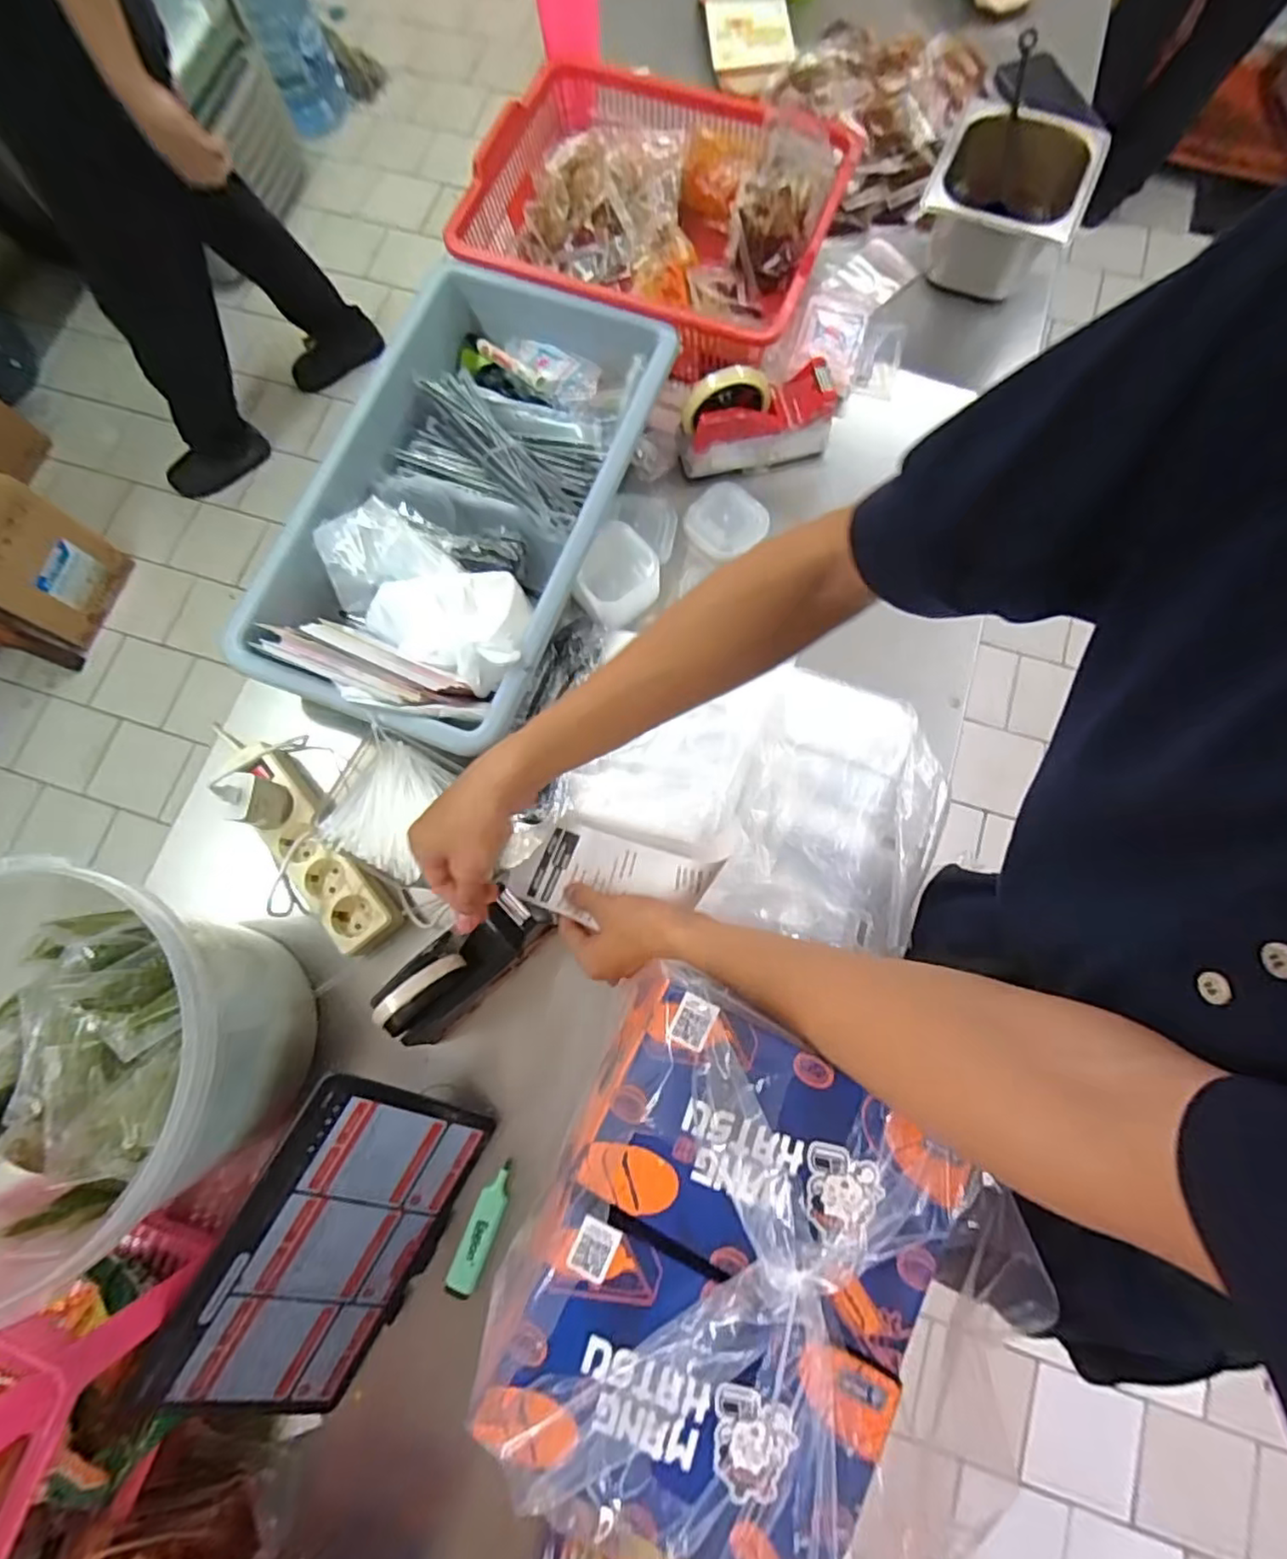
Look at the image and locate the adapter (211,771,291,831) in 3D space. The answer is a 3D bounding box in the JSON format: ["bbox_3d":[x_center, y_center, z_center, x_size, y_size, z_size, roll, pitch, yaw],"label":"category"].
[{"bbox_3d":[-0.349,0.020,0.582,0.031,0.071,0.040,3,77,2],"label":"adapter"}]

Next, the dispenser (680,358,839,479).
[{"bbox_3d":[0.121,-0.389,0.685,0.161,0.095,0.060,-15,77,-2],"label":"dispenser"}]

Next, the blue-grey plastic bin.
[{"bbox_3d":[-0.188,-0.290,0.665,0.303,0.100,0.511,19,78,6],"label":"blue-grey plastic bin"}]

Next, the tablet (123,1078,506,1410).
[{"bbox_3d":[-0.245,0.371,0.510,0.167,0.010,0.248,38,78,-34],"label":"tablet"}]

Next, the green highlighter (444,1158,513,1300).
[{"bbox_3d":[-0.139,0.386,0.550,0.029,0.018,0.101,20,78,6],"label":"green highlighter"}]

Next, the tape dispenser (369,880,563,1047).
[{"bbox_3d":[-0.154,0.158,0.560,0.060,0.088,0.154,43,81,10],"label":"tape dispenser"}]

